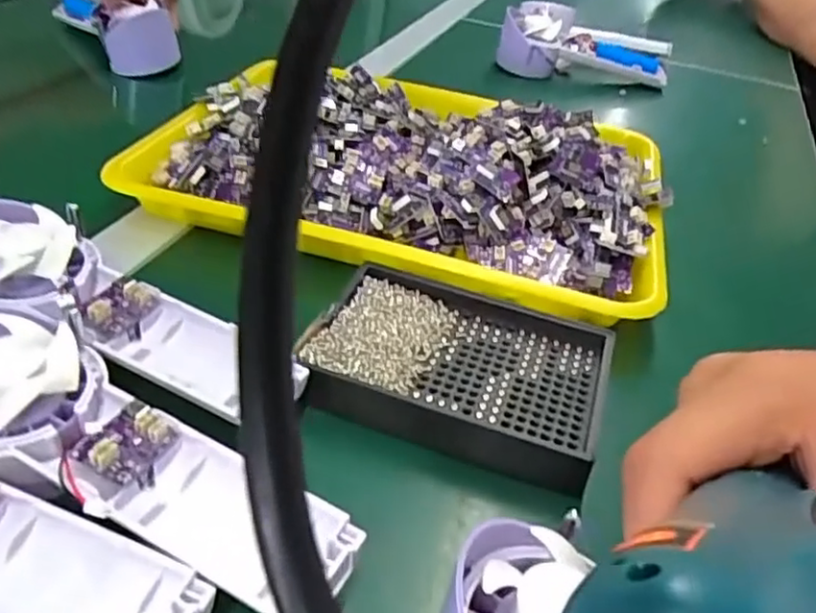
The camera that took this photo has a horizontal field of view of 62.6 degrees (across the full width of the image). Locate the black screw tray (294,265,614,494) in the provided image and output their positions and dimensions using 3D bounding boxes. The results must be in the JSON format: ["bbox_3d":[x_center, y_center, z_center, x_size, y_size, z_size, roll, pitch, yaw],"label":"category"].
[{"bbox_3d":[0.024,0.027,0.324,0.135,0.021,0.094,17,39,11],"label":"black screw tray"}]

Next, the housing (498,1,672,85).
[{"bbox_3d":[0.196,-0.280,0.719,0.203,0.054,0.084,4,38,-5],"label":"housing"}]

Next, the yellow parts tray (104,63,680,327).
[{"bbox_3d":[0.005,-0.107,0.459,0.336,0.044,0.252,15,39,9],"label":"yellow parts tray"}]

